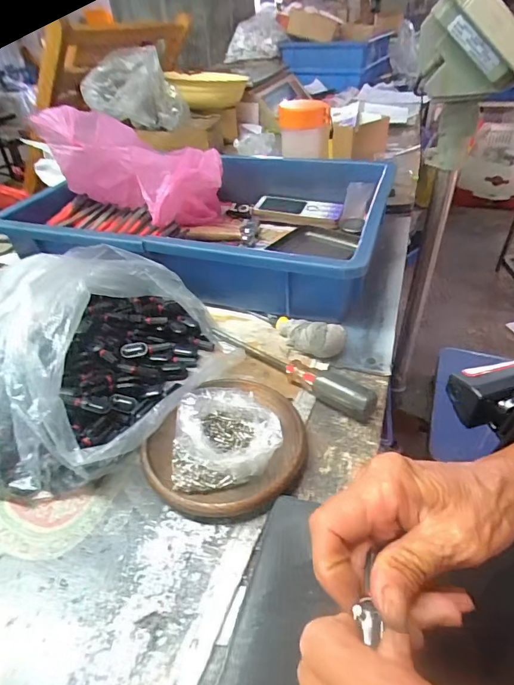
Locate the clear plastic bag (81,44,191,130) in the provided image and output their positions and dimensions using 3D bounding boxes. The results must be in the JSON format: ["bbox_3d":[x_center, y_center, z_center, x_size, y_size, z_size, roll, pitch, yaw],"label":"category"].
[{"bbox_3d":[-0.231,-0.464,0.794,0.163,0.109,0.161,-17,41,-15],"label":"clear plastic bag"}]

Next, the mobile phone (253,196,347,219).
[{"bbox_3d":[0.057,-0.188,0.609,0.128,0.014,0.056,6,40,12],"label":"mobile phone"}]

